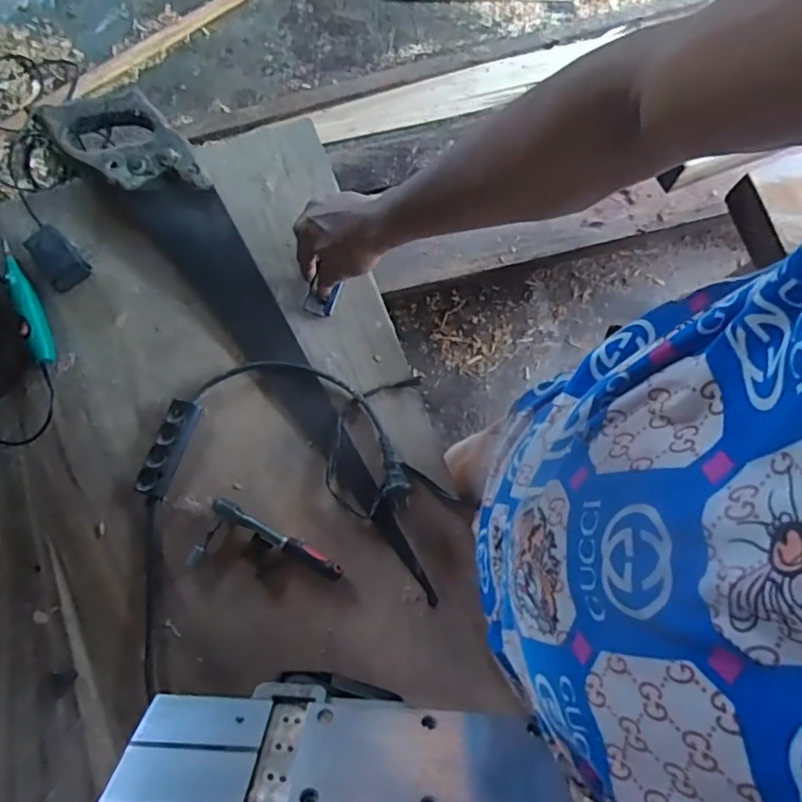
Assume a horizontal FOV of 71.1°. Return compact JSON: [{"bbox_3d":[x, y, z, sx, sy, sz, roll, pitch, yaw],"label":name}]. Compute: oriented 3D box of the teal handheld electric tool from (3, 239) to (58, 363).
[{"bbox_3d":[-0.417,-0.111,0.627,0.023,0.028,0.151,-26,78,-9],"label":"teal handheld electric tool"}]

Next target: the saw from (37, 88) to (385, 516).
[{"bbox_3d":[-0.189,-0.134,0.638,0.108,0.032,0.573,-37,80,-11],"label":"saw"}]

